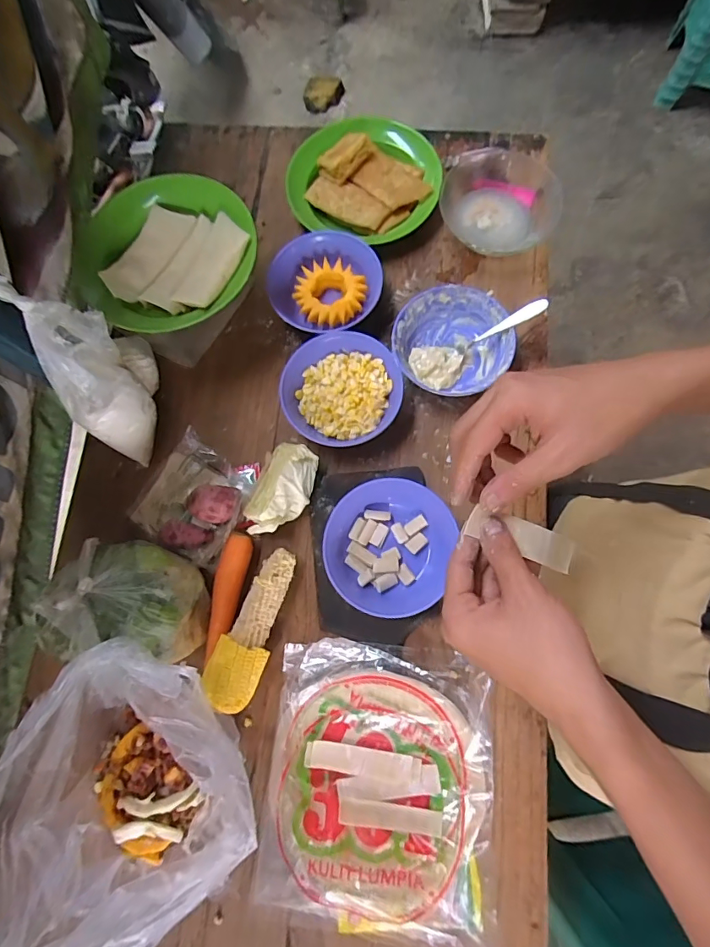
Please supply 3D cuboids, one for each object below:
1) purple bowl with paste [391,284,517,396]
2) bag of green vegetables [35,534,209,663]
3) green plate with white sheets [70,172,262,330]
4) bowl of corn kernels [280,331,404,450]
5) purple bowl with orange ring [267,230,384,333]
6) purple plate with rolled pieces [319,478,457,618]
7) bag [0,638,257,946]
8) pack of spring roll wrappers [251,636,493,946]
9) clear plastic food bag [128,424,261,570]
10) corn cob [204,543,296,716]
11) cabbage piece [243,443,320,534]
[{"bbox_3d":[0.121,-0.162,0.608,0.141,0.064,0.144,0,79,0],"label":"purple bowl with paste"},{"bbox_3d":[-0.240,0.133,0.499,0.150,0.085,0.119,7,79,2],"label":"bag of green vegetables"},{"bbox_3d":[-0.233,-0.272,0.582,0.209,0.037,0.217,0,79,0],"label":"green plate with white sheets"},{"bbox_3d":[-0.018,-0.100,0.603,0.145,0.054,0.143,0,79,0],"label":"bowl of corn kernels"},{"bbox_3d":[-0.043,-0.248,0.640,0.138,0.056,0.142,0,79,0],"label":"purple bowl with orange ring"},{"bbox_3d":[0.038,0.084,0.543,0.140,0.056,0.142,0,79,0],"label":"purple plate with rolled pieces"},{"bbox_3d":[-0.212,0.284,0.428,0.208,0.203,0.199,-37,81,-6],"label":"bag"},{"bbox_3d":[0.026,0.317,0.493,0.223,0.032,0.255,7,76,4],"label":"pack of spring roll wrappers"},{"bbox_3d":[-0.199,0.026,0.579,0.135,0.069,0.132,24,80,5],"label":"clear plastic food bag"},{"bbox_3d":[-0.110,0.167,0.524,0.054,0.055,0.168,21,80,4],"label":"corn cob"},{"bbox_3d":[-0.084,0.021,0.563,0.059,0.067,0.110,21,80,4],"label":"cabbage piece"}]

